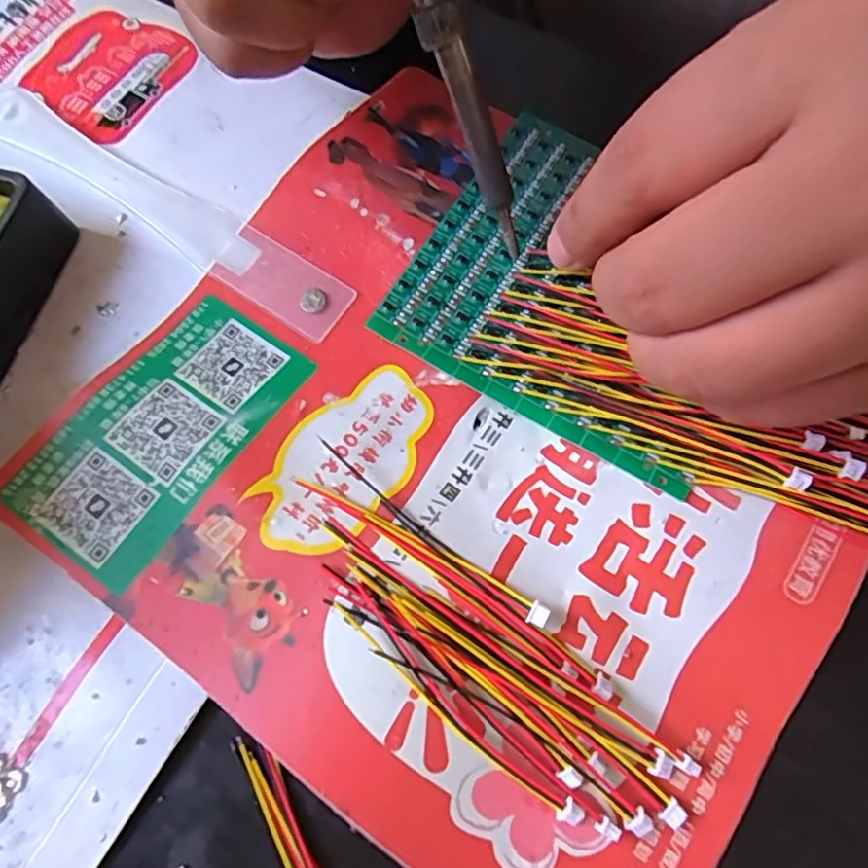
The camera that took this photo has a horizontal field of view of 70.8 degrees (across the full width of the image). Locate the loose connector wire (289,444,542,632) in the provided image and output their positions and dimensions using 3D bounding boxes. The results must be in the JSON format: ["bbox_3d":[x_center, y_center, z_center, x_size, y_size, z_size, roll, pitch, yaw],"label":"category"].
[{"bbox_3d":[-0.003,0.026,0.158,0.075,0.004,0.013,31,73,12],"label":"loose connector wire"}]

